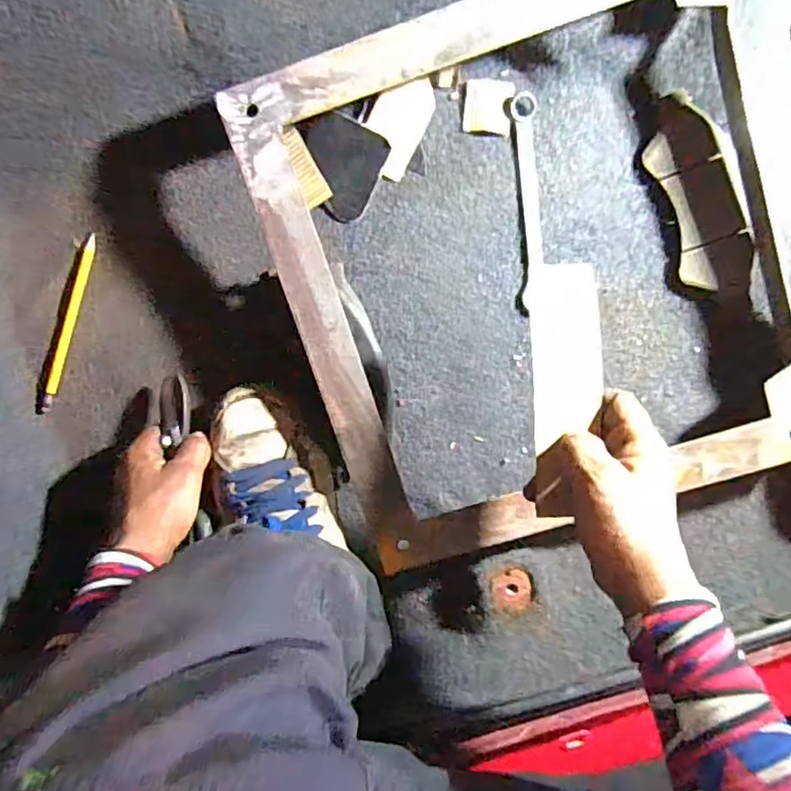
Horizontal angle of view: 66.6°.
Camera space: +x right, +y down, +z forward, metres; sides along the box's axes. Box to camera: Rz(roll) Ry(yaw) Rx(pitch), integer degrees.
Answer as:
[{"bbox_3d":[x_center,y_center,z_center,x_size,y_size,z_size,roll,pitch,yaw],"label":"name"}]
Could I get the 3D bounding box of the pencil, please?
[{"bbox_3d":[-0.295,-0.063,0.544,0.010,0.012,0.163,18,99,-2],"label":"pencil"}]

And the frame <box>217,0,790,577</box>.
[{"bbox_3d":[0.105,-0.088,0.455,0.367,0.032,0.394,-18,98,4],"label":"frame"}]

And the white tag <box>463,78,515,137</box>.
[{"bbox_3d":[0.077,-0.238,0.494,0.039,0.004,0.042,7,99,0],"label":"white tag"}]

